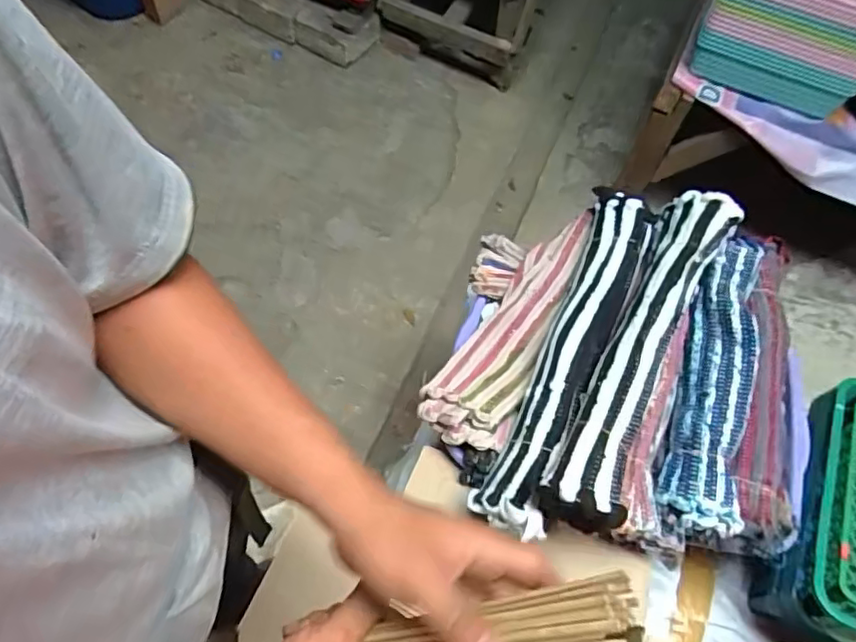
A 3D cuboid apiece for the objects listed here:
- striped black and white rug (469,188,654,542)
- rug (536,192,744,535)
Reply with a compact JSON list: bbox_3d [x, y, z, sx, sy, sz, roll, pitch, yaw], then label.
[{"bbox_3d":[0.168,0.032,0.697,0.074,0.091,0.428,23,62,9],"label":"striped black and white rug"},{"bbox_3d":[0.235,0.026,0.643,0.073,0.072,0.413,27,63,11],"label":"rug"}]

